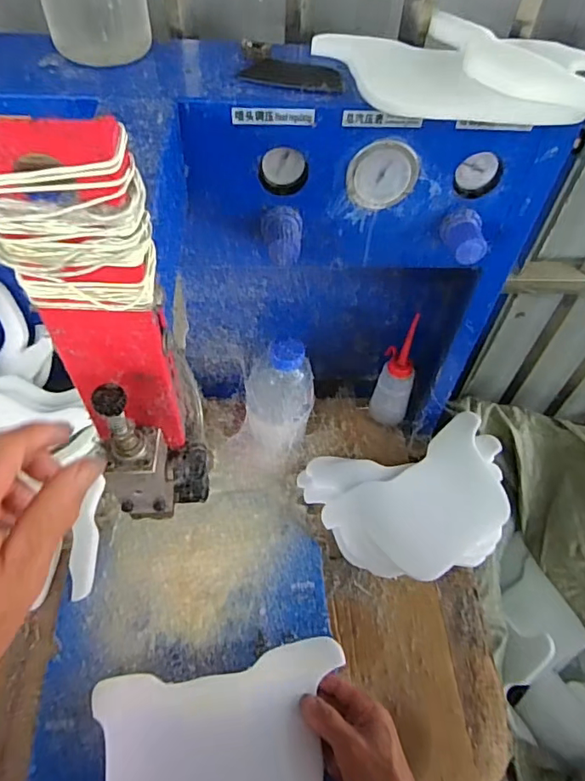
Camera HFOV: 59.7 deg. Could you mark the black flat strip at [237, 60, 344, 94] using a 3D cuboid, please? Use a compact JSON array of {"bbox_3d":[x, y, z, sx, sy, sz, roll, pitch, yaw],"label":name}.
[{"bbox_3d":[0.001,-0.242,0.393,0.077,0.004,0.040,9,53,3],"label":"black flat strip"}]

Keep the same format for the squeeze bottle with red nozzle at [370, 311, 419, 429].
[{"bbox_3d":[0.142,-0.020,0.679,0.050,0.180,0.042,21,55,11],"label":"squeeze bottle with red nozzle"}]

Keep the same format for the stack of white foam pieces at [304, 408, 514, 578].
[{"bbox_3d":[0.157,0.138,0.638,0.256,0.062,0.170,-9,55,-11],"label":"stack of white foam pieces"}]

